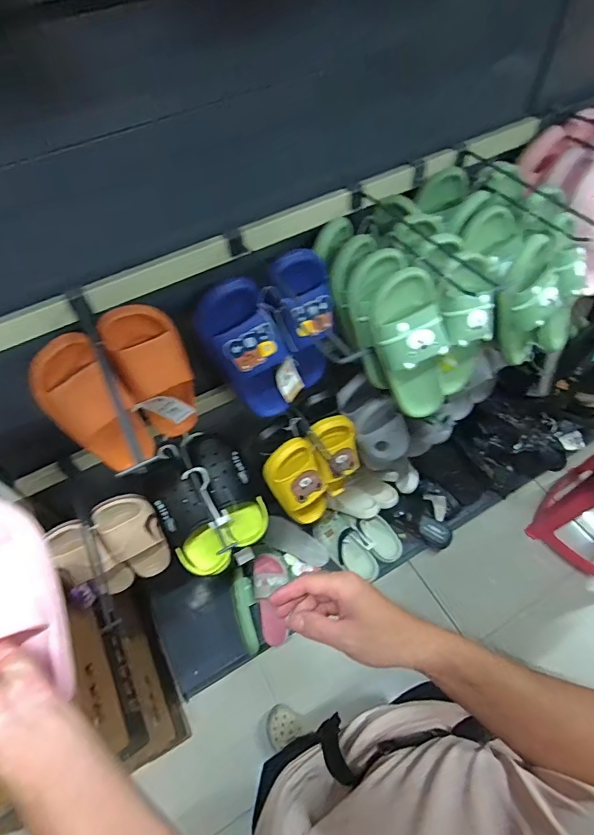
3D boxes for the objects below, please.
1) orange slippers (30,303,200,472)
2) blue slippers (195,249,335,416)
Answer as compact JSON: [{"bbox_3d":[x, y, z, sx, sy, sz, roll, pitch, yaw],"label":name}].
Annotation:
[{"bbox_3d":[-0.267,-0.038,0.693,0.221,0.255,0.090,-38,44,-17],"label":"orange slippers"},{"bbox_3d":[-0.027,-0.128,0.736,0.235,0.270,0.085,-28,42,-13],"label":"blue slippers"}]

